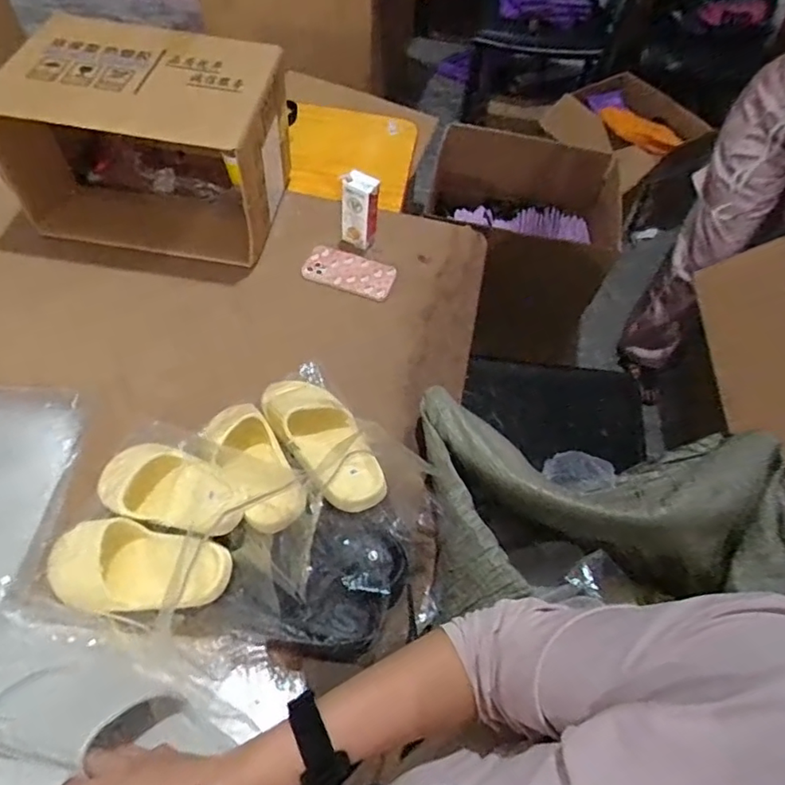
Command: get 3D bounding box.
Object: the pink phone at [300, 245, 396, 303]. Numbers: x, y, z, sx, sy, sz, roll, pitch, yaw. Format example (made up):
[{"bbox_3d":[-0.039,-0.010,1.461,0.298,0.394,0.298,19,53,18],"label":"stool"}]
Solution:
[{"bbox_3d":[-0.079,-0.216,0.992,0.160,0.015,0.088,22,66,6],"label":"pink phone"}]

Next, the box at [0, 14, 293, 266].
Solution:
[{"bbox_3d":[-0.404,-0.418,0.945,0.400,0.260,0.251,7,58,0],"label":"box"}]

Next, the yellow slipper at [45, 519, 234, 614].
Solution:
[{"bbox_3d":[-0.319,0.217,0.670,0.239,0.057,0.105,10,58,2],"label":"yellow slipper"}]

